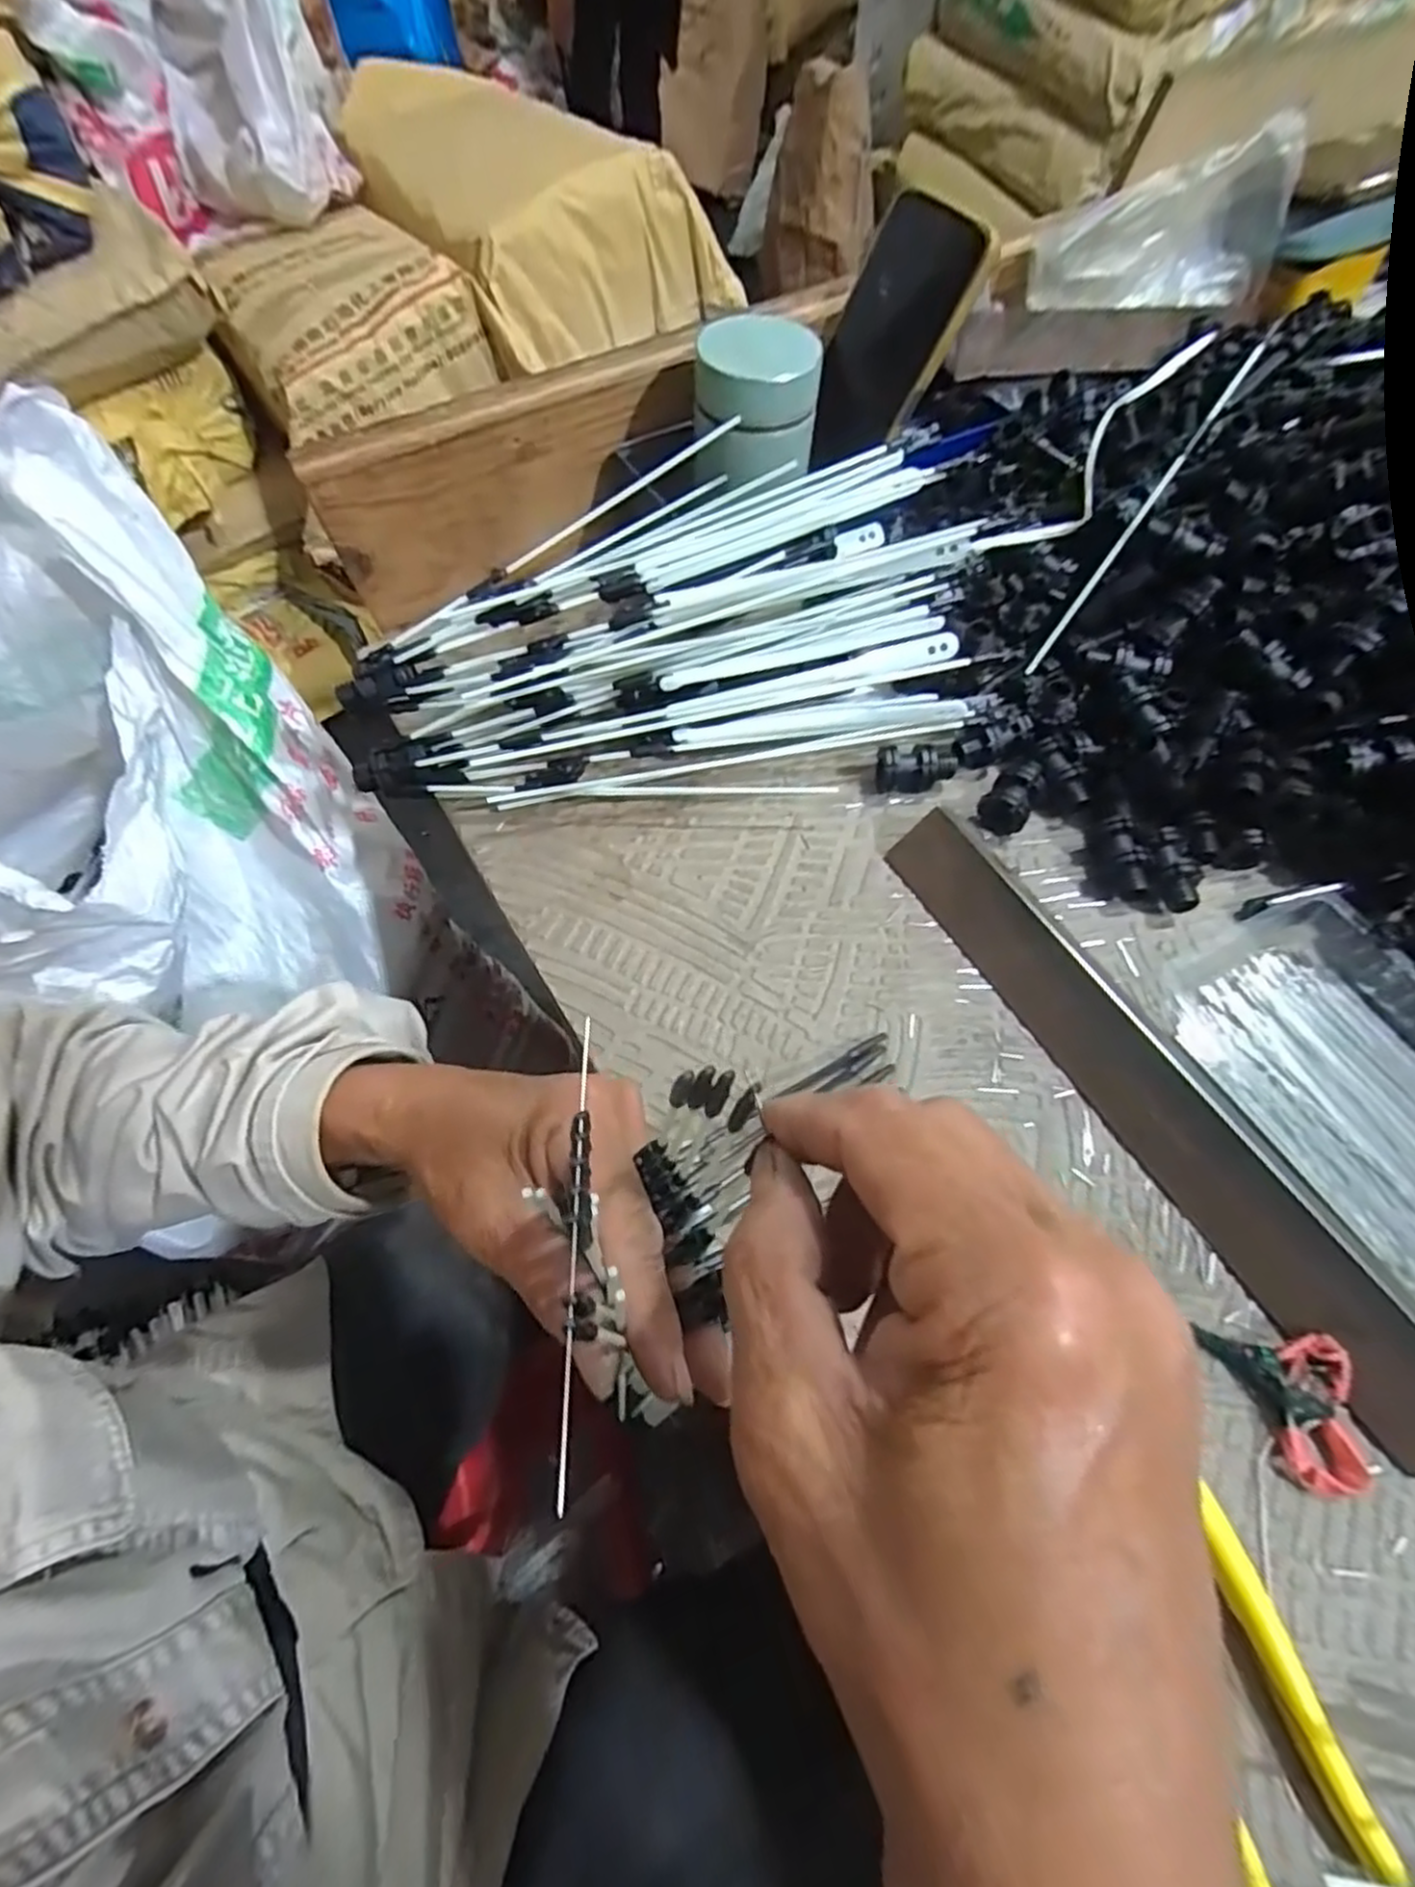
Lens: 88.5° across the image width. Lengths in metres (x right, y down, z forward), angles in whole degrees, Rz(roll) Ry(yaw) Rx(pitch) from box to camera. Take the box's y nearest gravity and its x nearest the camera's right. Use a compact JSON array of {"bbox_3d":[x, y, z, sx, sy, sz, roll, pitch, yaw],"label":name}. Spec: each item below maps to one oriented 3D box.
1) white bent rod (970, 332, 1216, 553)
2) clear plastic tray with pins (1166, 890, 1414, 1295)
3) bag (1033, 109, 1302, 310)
[{"bbox_3d":[0.240,-0.291,0.426,0.040,0.032,0.223,38,69,20],"label":"white bent rod"},{"bbox_3d":[0.266,0.055,0.285,0.091,0.025,0.153,-26,64,-12],"label":"clear plastic tray with pins"},{"bbox_3d":[0.289,-0.449,0.464,0.180,0.077,0.035,-22,63,-10],"label":"bag"}]

